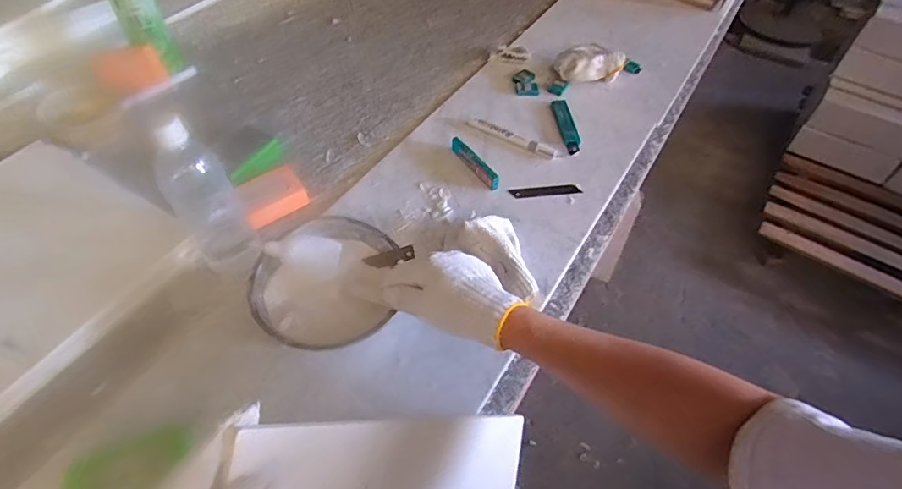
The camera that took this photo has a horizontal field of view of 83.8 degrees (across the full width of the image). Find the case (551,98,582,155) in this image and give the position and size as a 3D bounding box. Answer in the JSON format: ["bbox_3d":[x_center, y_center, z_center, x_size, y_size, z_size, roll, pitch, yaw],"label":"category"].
[{"bbox_3d":[0.181,-0.189,0.787,0.028,0.006,0.120,-2,54,-6],"label":"case"}]

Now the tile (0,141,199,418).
[{"bbox_3d":[-0.506,0.023,0.565,0.293,0.014,0.301,28,56,15],"label":"tile"}]

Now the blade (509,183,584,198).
[{"bbox_3d":[0.132,-0.076,0.705,0.101,0.005,0.023,-4,42,-7],"label":"blade"}]

